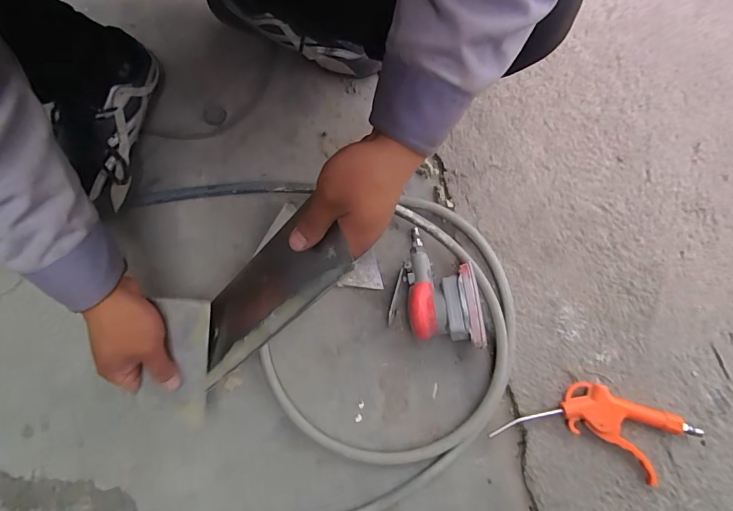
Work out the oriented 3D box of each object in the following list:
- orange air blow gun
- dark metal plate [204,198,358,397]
[{"bbox_3d":[0.286,0.212,0.519,0.221,0.022,0.095,19,78,3],"label":"orange air blow gun"},{"bbox_3d":[-0.105,0.043,0.416,0.240,0.011,0.091,-43,55,30],"label":"dark metal plate"}]

